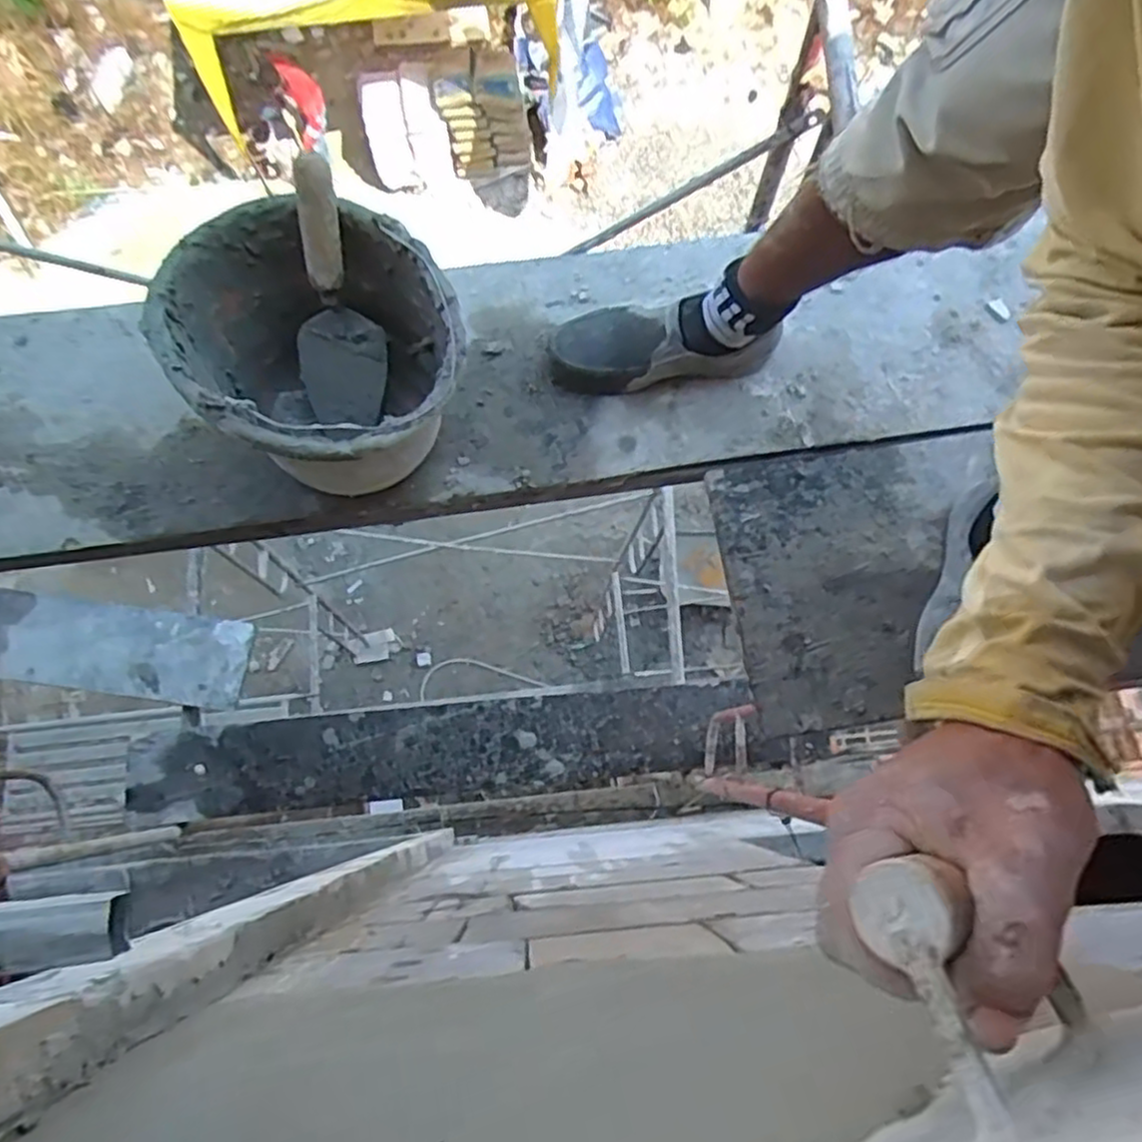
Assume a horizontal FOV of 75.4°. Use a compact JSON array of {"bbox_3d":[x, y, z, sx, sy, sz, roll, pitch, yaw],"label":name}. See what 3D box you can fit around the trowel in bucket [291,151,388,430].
[{"bbox_3d":[-0.246,-0.273,0.755,0.091,0.272,0.055,1,43,-1],"label":"trowel in bucket"}]

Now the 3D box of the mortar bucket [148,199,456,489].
[{"bbox_3d":[-0.245,-0.202,0.760,0.292,0.206,0.242,36,76,8],"label":"mortar bucket"}]

